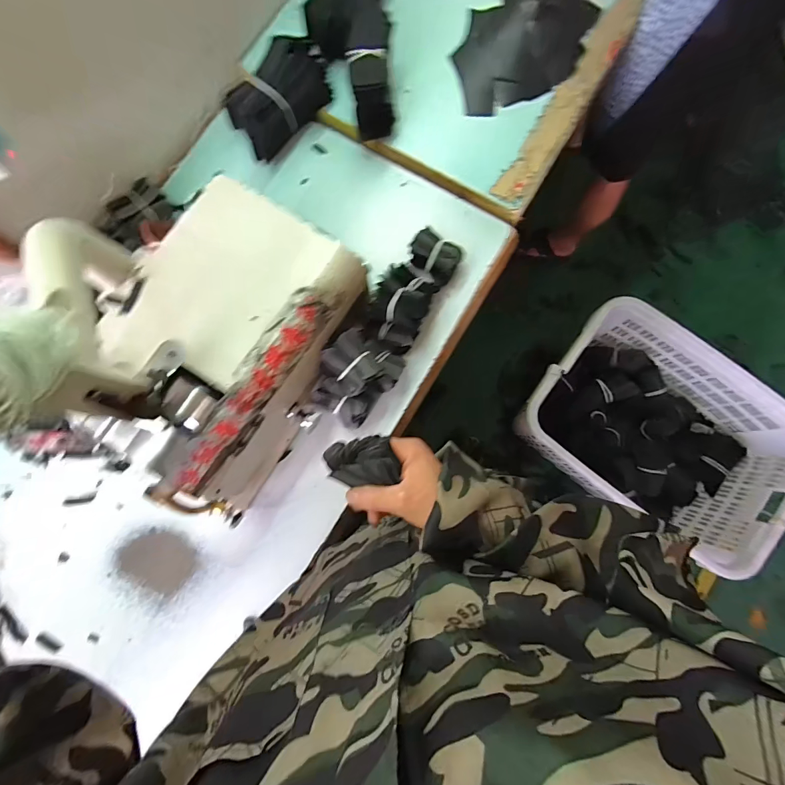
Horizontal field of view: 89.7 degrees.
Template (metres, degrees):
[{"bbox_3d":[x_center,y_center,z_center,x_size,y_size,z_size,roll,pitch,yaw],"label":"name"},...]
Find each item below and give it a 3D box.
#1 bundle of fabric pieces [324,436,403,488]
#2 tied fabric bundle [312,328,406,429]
[{"bbox_3d":[-0.027,0.062,0.345,0.061,0.027,0.041,-9,87,-1],"label":"bundle of fabric pieces"},{"bbox_3d":[-0.049,-0.022,0.549,0.091,0.078,0.127,41,87,1],"label":"tied fabric bundle"}]

